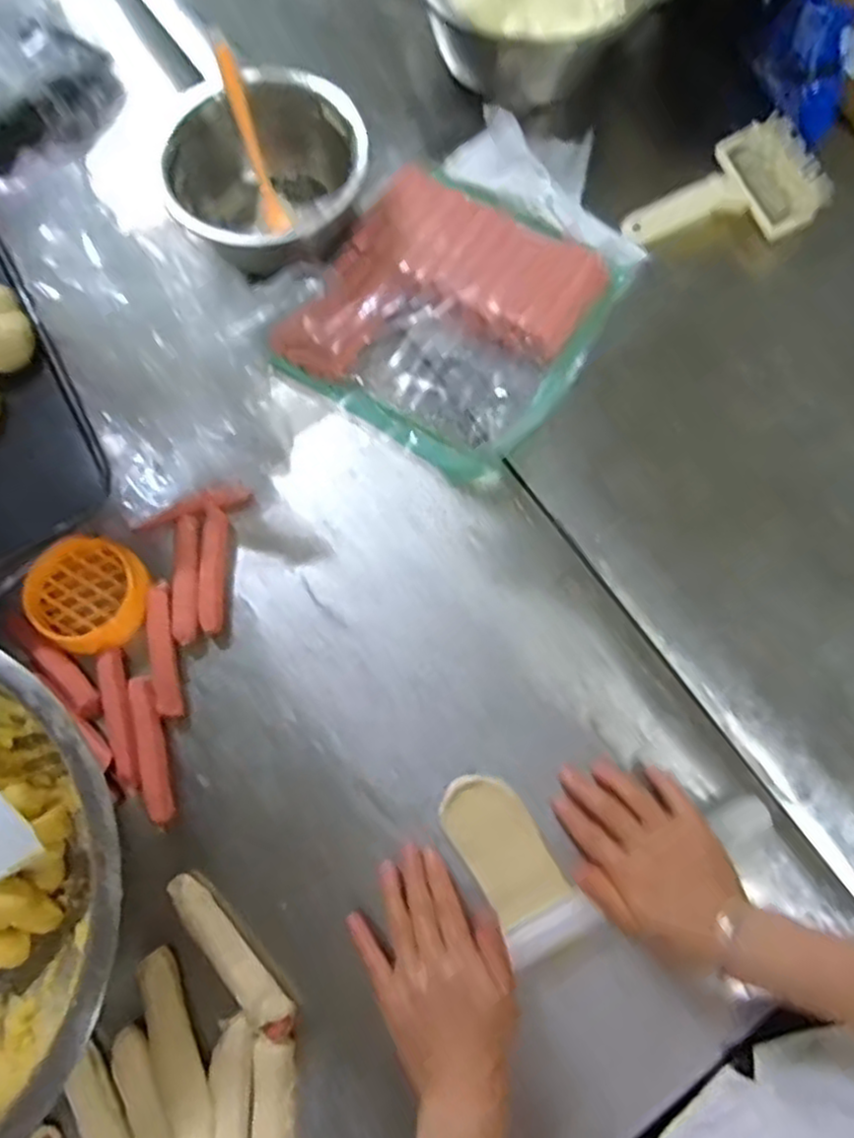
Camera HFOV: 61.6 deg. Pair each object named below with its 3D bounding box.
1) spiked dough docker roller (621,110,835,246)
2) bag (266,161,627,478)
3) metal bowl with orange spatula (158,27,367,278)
[{"bbox_3d":[0.306,-0.374,0.739,0.183,0.063,0.117,-31,76,-10],"label":"spiked dough docker roller"},{"bbox_3d":[0.028,-0.252,0.688,0.248,0.046,0.279,34,75,9],"label":"bag"},{"bbox_3d":[-0.156,-0.370,0.697,0.180,0.093,0.188,20,73,5],"label":"metal bowl with orange spatula"}]

